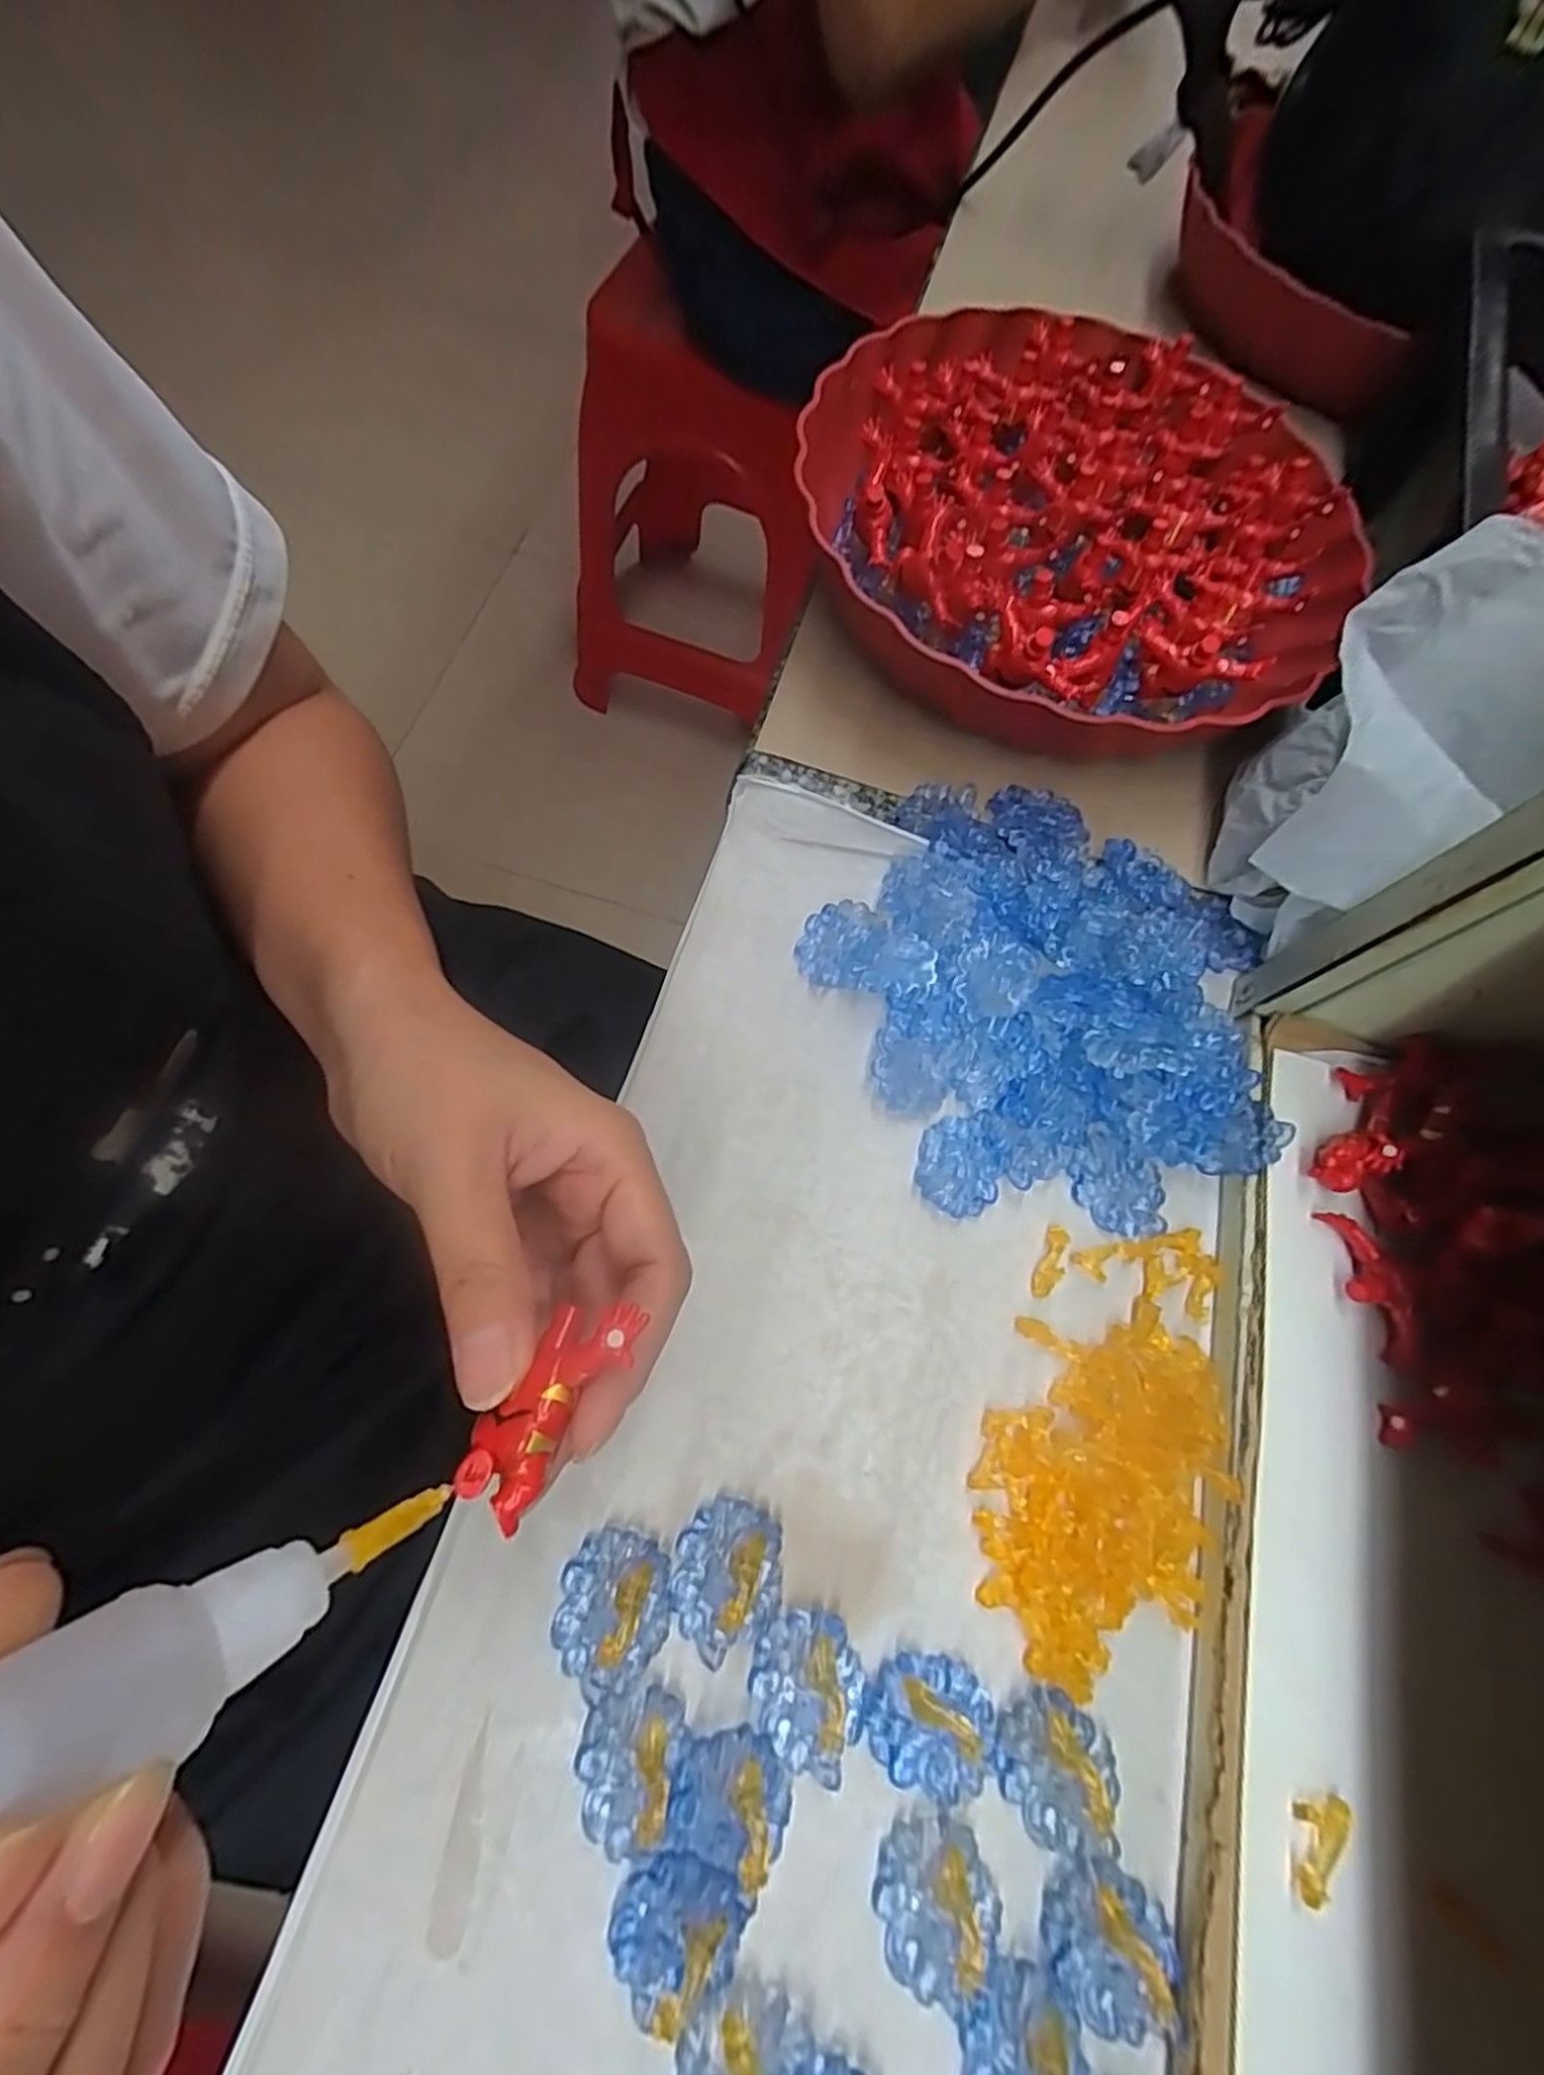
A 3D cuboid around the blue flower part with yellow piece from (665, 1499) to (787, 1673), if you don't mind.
[{"bbox_3d":[-0.013,0.153,0.212,0.030,0.006,0.037,10,70,2],"label":"blue flower part with yellow piece"}]

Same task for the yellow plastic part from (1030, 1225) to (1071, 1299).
[{"bbox_3d":[0.095,0.076,0.254,0.008,0.004,0.025,24,71,7],"label":"yellow plastic part"}]

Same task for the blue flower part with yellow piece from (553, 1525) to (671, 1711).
[{"bbox_3d":[-0.044,0.159,0.206,0.030,0.004,0.038,8,70,1],"label":"blue flower part with yellow piece"}]

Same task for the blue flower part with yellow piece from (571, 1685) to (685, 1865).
[{"bbox_3d":[-0.038,0.190,0.194,0.026,0.007,0.035,15,70,3],"label":"blue flower part with yellow piece"}]

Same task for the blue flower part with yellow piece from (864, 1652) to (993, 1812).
[{"bbox_3d":[0.043,0.187,0.202,0.034,0.010,0.030,15,70,3],"label":"blue flower part with yellow piece"}]

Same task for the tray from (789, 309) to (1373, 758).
[{"bbox_3d":[0.125,-0.224,0.329,0.242,0.048,0.234,41,74,12],"label":"tray"}]

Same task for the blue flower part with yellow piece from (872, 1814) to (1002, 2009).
[{"bbox_3d":[0.043,0.222,0.188,0.030,0.012,0.035,-17,71,-8],"label":"blue flower part with yellow piece"}]

